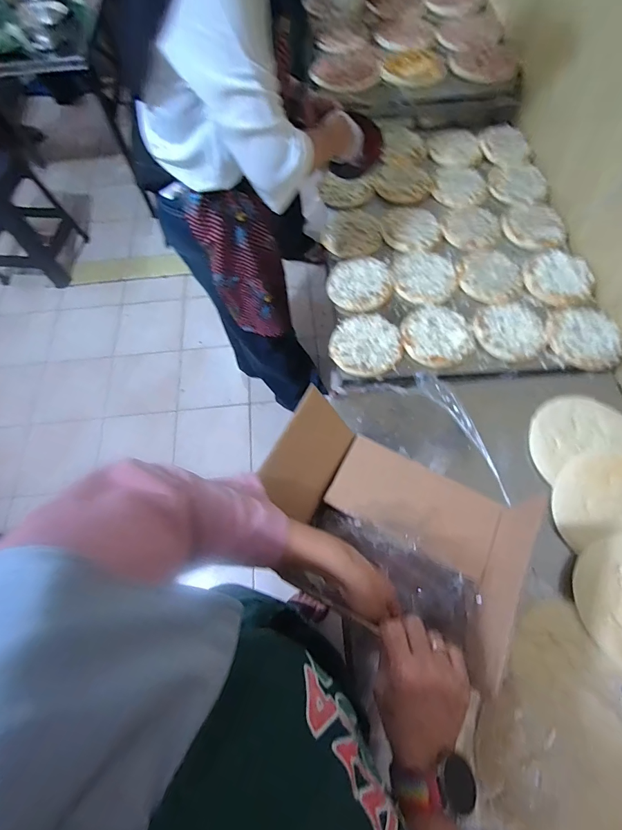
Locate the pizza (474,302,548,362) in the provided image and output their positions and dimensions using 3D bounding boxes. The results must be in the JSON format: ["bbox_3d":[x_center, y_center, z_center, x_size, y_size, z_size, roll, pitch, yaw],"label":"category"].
[{"bbox_3d":[0.431,-0.182,0.830,0.151,0.017,0.139,-1,65,2],"label":"pizza"}]

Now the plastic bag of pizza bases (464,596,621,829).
[{"bbox_3d":[0.364,0.472,0.490,0.269,0.086,0.359,31,70,16],"label":"plastic bag of pizza bases"}]

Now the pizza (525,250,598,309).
[{"bbox_3d":[0.573,-0.316,0.896,0.141,0.020,0.159,-21,66,-7],"label":"pizza"}]

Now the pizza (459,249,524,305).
[{"bbox_3d":[0.426,-0.334,0.904,0.143,0.016,0.158,35,71,17],"label":"pizza"}]

